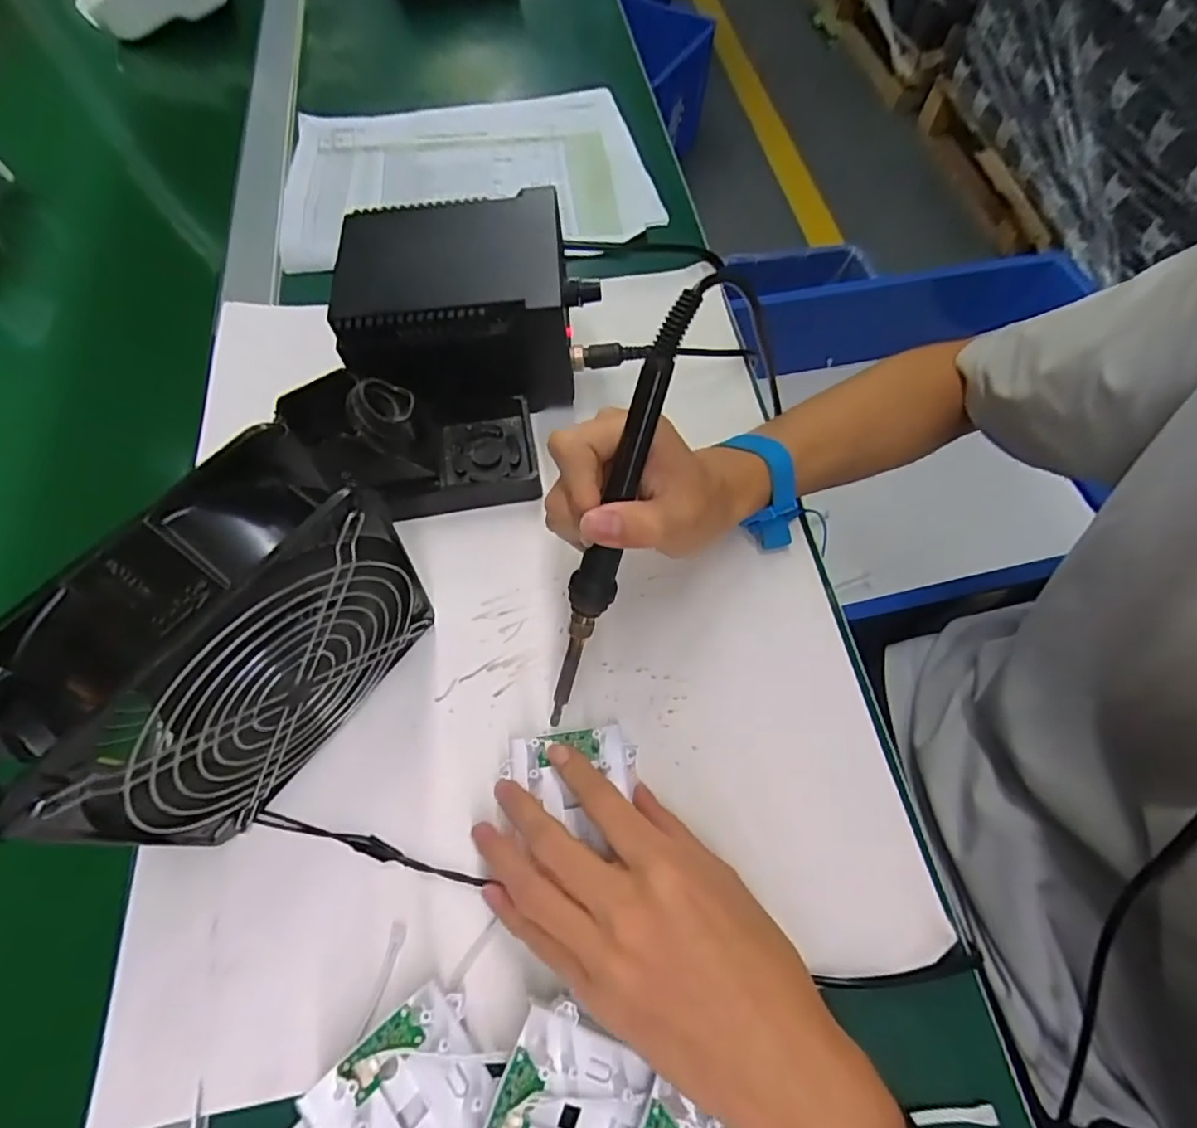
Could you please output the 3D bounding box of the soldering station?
[{"bbox_3d":[-0.090,-0.174,0.402,0.147,0.083,0.119,-6,62,-5],"label":"soldering station"}]

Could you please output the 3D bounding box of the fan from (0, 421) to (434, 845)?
[{"bbox_3d":[-0.150,0.043,0.261,0.060,0.155,0.145,31,65,14],"label":"fan"}]

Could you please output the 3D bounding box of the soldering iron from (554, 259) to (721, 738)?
[{"bbox_3d":[0.008,-0.017,0.275,0.019,0.220,0.026,20,23,9],"label":"soldering iron"}]

